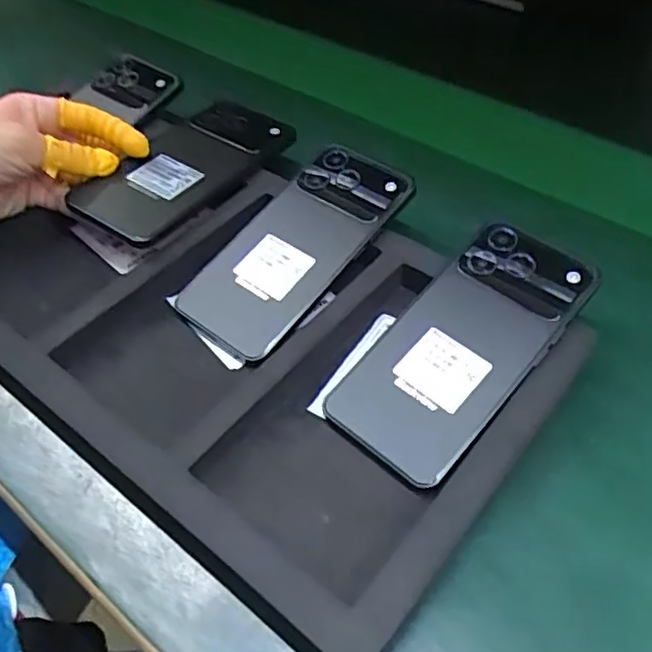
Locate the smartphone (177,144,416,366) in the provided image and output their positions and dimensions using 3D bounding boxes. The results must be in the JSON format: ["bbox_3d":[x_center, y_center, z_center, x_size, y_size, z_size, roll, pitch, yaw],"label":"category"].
[{"bbox_3d":[-0.018,-0.052,0.405,0.075,0.016,0.159,32,70,22],"label":"smartphone"}]

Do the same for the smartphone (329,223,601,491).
[{"bbox_3d":[0.074,0.008,0.344,0.077,0.009,0.154,34,70,30],"label":"smartphone"}]

